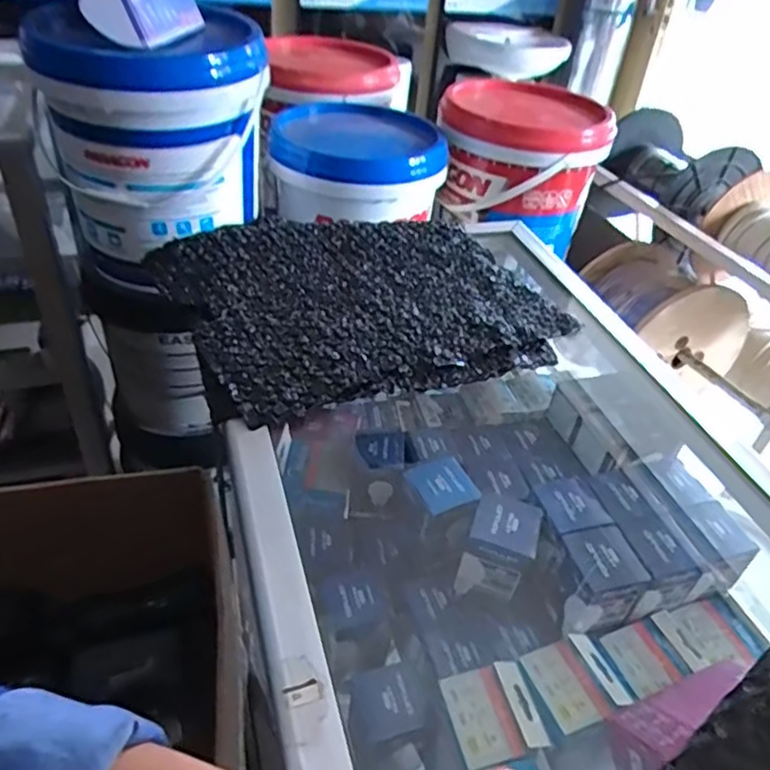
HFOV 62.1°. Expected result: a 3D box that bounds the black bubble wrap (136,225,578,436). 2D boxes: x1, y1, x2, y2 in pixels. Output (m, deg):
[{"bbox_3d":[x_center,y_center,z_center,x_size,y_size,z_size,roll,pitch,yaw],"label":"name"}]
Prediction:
[{"bbox_3d":[-0.022,-0.092,0.629,0.347,0.014,0.298,-12,42,-22],"label":"black bubble wrap"}]

